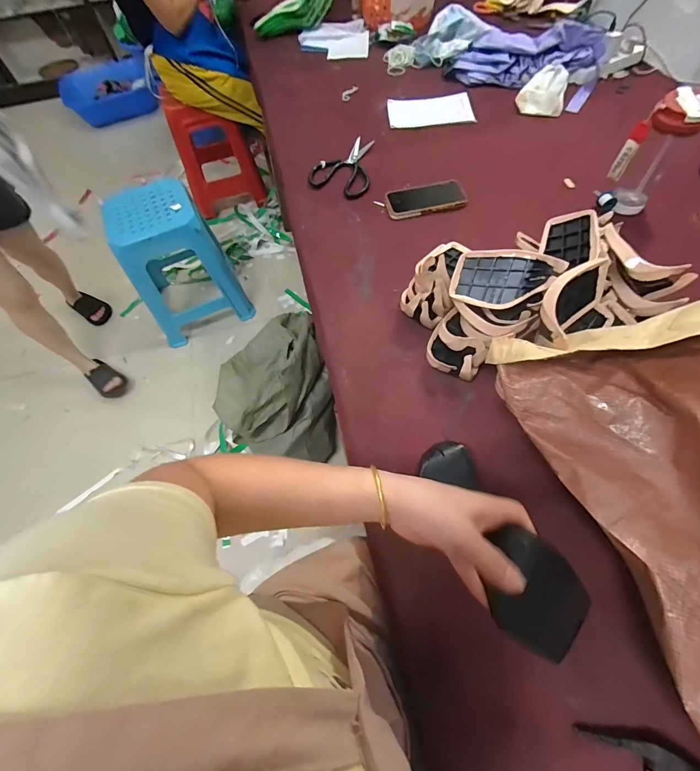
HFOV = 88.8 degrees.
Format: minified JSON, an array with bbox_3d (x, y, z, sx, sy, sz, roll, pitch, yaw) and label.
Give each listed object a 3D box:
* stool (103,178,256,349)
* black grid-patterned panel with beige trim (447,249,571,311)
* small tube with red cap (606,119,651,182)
[{"bbox_3d":[-0.655,-0.462,1.389,0.366,0.484,0.289,-24,63,-9],"label":"stool"},{"bbox_3d":[0.221,-0.154,0.518,0.138,0.045,0.084,12,104,15],"label":"black grid-patterned panel with beige trim"},{"bbox_3d":[0.515,-0.434,0.662,0.026,0.096,0.016,29,67,18],"label":"small tube with red cap"}]

